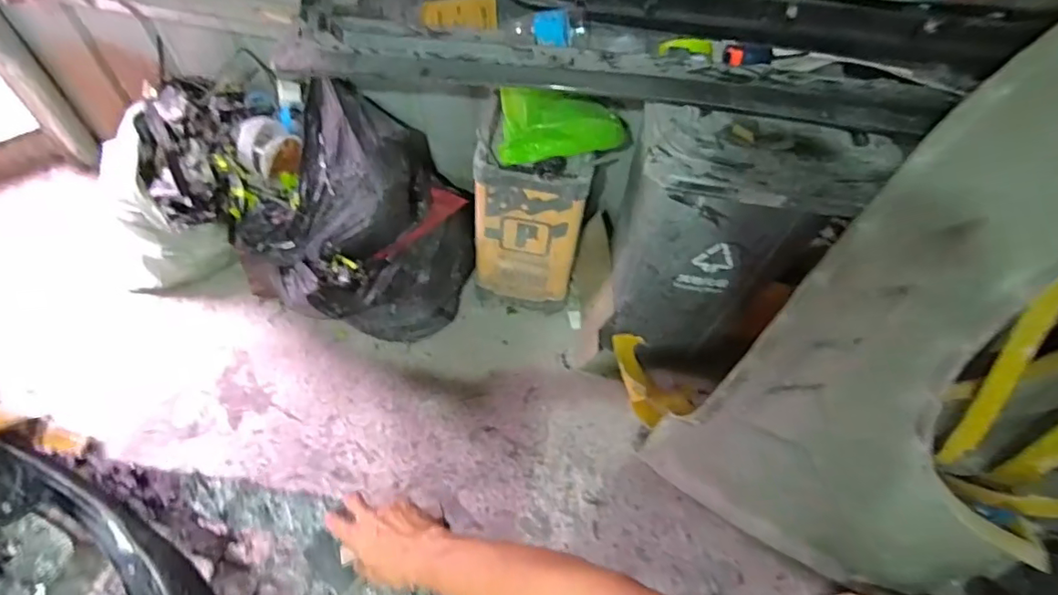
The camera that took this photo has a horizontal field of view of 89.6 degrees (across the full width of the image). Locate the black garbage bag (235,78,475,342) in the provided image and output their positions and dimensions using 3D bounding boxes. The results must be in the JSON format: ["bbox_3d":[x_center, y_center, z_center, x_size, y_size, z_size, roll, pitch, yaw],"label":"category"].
[{"bbox_3d":[-0.458,-0.240,1.620,0.540,0.512,0.686,26,58,13],"label":"black garbage bag"}]

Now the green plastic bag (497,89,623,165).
[{"bbox_3d":[0.079,-0.408,1.246,0.300,0.132,0.160,4,56,-2],"label":"green plastic bag"}]

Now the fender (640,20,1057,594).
[{"bbox_3d":[0.799,0.067,1.031,0.734,1.383,0.226,17,34,7],"label":"fender"}]

